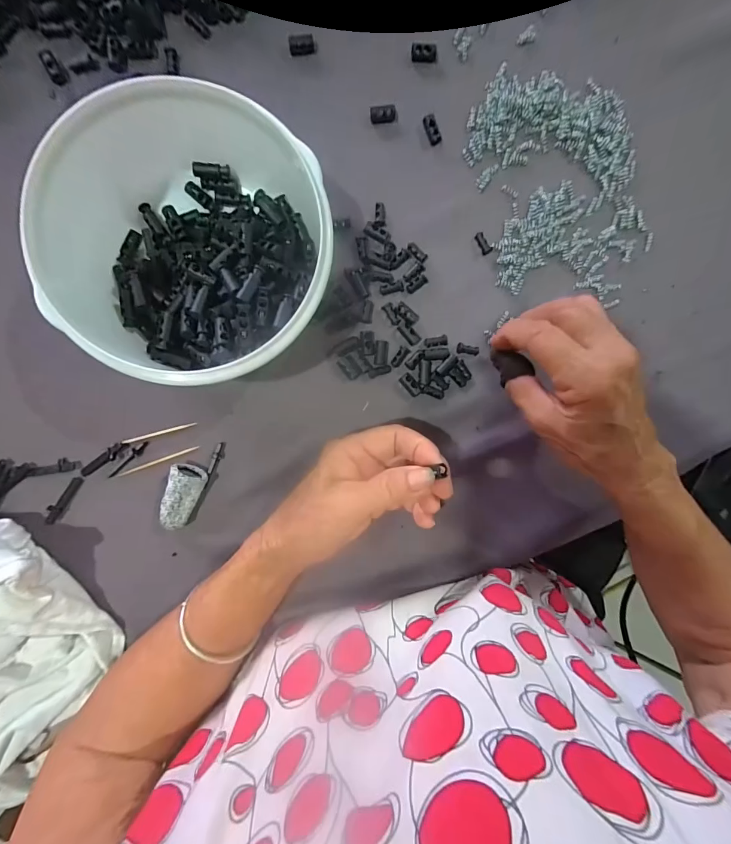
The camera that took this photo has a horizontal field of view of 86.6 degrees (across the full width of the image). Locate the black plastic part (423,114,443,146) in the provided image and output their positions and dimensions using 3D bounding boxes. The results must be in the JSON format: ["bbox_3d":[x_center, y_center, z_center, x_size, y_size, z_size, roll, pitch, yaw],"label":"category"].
[{"bbox_3d":[0.051,-0.219,0.290,0.011,0.006,0.020,-21,95,-3],"label":"black plastic part"}]

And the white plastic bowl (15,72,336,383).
[{"bbox_3d":[-0.105,-0.107,0.248,0.144,0.077,0.158,0,93,-4],"label":"white plastic bowl"}]

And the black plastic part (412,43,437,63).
[{"bbox_3d":[0.043,-0.275,0.287,0.018,0.008,0.010,-2,94,-4],"label":"black plastic part"}]

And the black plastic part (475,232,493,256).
[{"bbox_3d":[0.091,-0.138,0.299,0.008,0.004,0.017,-29,95,-2],"label":"black plastic part"}]

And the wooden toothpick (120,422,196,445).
[{"bbox_3d":[-0.152,0.008,0.286,0.054,0.004,0.004,-16,94,-3],"label":"wooden toothpick"}]

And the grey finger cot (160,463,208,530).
[{"bbox_3d":[-0.132,0.055,0.283,0.022,0.023,0.045,18,92,-5],"label":"grey finger cot"}]

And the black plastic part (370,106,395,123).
[{"bbox_3d":[0.013,-0.229,0.288,0.018,0.005,0.011,-4,94,-4],"label":"black plastic part"}]

